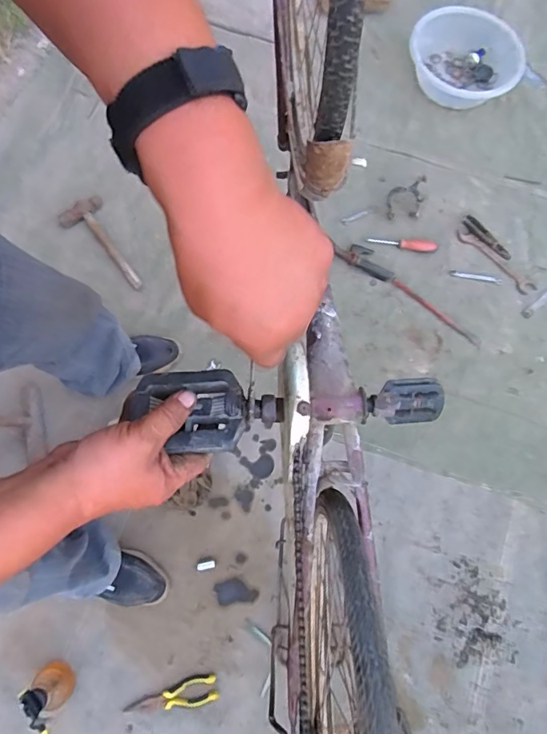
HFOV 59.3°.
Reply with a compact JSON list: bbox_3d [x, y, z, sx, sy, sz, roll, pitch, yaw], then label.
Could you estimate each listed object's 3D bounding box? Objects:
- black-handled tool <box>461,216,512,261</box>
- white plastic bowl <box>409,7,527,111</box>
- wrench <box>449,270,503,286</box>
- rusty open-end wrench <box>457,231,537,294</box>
[{"bbox_3d":[0.577,-0.348,1.295,0.036,0.012,0.157,-41,76,-10],"label":"black-handled tool"},{"bbox_3d":[0.555,-0.897,1.413,0.278,0.116,0.325,-41,76,-10],"label":"white plastic bowl"},{"bbox_3d":[0.533,-0.237,1.270,0.132,0.007,0.020,15,74,6],"label":"wrench"},{"bbox_3d":[0.592,-0.281,1.284,0.244,0.018,0.041,42,79,13],"label":"rusty open-end wrench"}]

